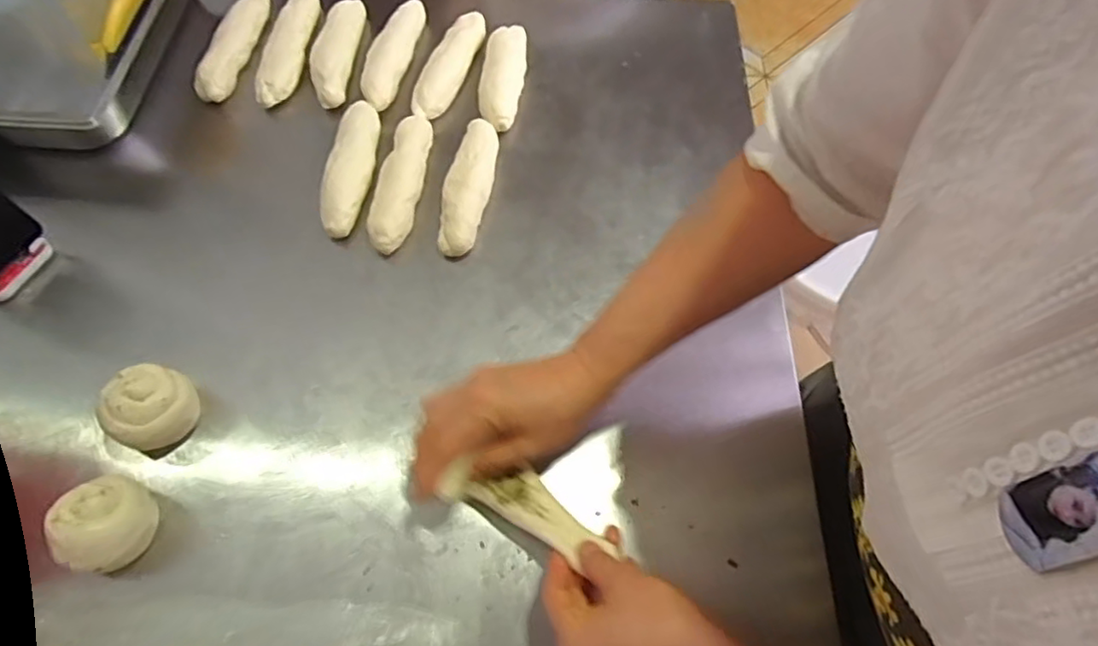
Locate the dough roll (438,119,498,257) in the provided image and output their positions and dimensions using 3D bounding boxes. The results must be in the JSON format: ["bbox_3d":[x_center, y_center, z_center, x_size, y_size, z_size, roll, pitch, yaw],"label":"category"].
[{"bbox_3d":[-0.075,-0.134,0.589,0.041,0.033,0.151,12,62,6],"label":"dough roll"}]

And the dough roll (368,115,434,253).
[{"bbox_3d":[-0.141,-0.137,0.595,0.042,0.034,0.159,7,62,3],"label":"dough roll"}]

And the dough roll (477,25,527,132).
[{"bbox_3d":[-0.047,-0.263,0.652,0.040,0.025,0.144,4,62,2],"label":"dough roll"}]

